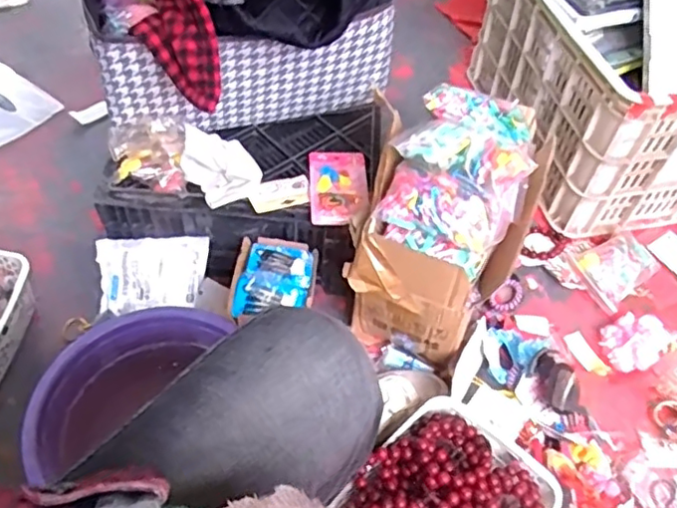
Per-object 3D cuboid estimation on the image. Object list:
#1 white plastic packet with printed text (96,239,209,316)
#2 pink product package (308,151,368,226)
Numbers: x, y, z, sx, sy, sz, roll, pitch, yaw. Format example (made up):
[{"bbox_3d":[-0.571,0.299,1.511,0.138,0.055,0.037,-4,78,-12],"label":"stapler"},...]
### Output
[{"bbox_3d":[-0.265,0.030,0.894,0.149,0.028,0.101,-1,93,2],"label":"white plastic packet with printed text"},{"bbox_3d":[-0.001,-0.096,0.866,0.080,0.015,0.132,-1,53,-5],"label":"pink product package"}]

